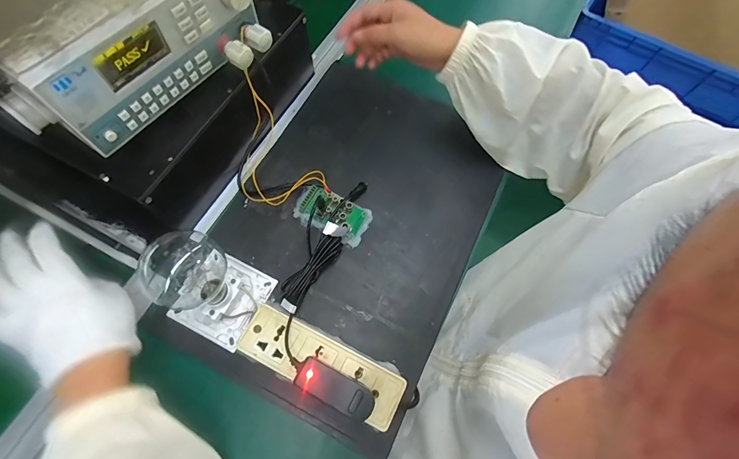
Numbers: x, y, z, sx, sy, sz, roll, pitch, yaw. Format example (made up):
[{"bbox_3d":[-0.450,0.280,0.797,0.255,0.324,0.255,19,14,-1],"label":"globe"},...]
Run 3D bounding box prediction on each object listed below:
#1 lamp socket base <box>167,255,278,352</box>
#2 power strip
[{"bbox_3d":[-0.159,0.074,0.390,0.081,0.029,0.089,27,69,9],"label":"lamp socket base"},{"bbox_3d":[-0.048,0.139,0.367,0.166,0.036,0.052,25,69,9],"label":"power strip"}]

